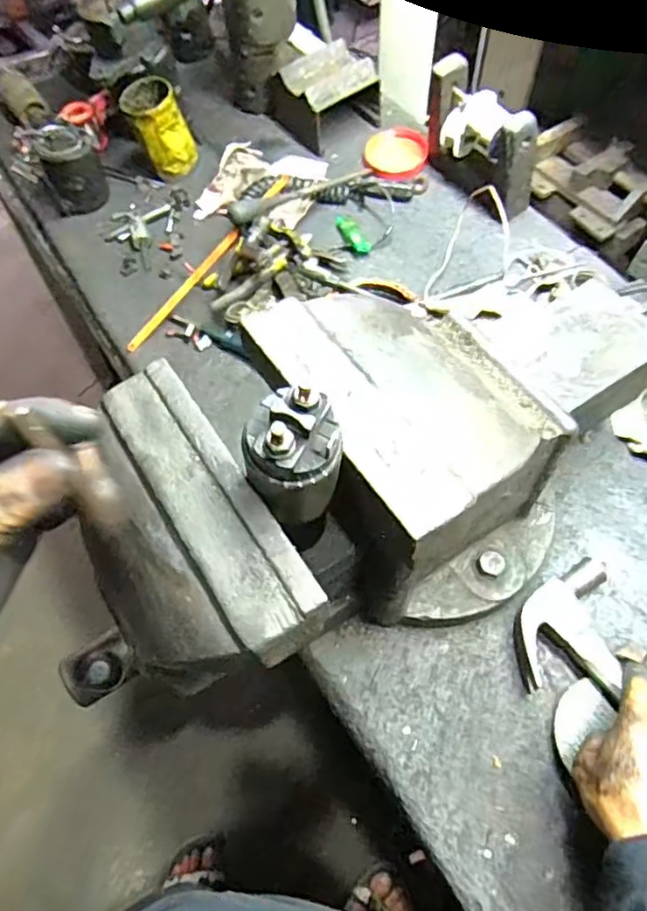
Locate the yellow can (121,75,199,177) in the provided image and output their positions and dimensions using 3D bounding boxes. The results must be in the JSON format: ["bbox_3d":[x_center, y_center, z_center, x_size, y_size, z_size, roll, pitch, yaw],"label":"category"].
[{"bbox_3d":[-0.238,-0.477,0.887,0.081,0.102,0.084,-24,62,-11],"label":"yellow can"}]

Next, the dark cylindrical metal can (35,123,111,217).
[{"bbox_3d":[-0.364,-0.414,0.879,0.080,0.091,0.085,-1,61,2],"label":"dark cylindrical metal can"}]

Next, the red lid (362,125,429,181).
[{"bbox_3d":[0.107,-0.439,0.887,0.092,0.008,0.087,0,77,0],"label":"red lid"}]

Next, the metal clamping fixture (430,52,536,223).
[{"bbox_3d":[0.198,-0.404,0.782,0.049,0.127,0.176,-30,64,-14],"label":"metal clamping fixture"}]

